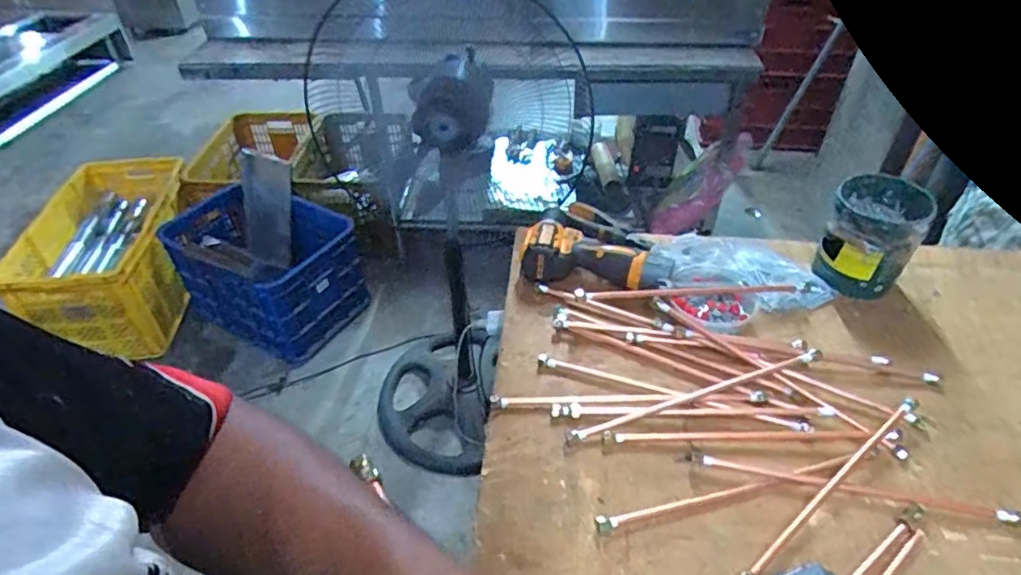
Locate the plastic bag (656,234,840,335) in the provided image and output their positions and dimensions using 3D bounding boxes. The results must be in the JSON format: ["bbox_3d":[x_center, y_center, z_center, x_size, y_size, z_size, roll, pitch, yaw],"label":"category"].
[{"bbox_3d":[0.303,-0.024,0.820,0.227,0.045,0.180,-18,44,-16],"label":"plastic bag"}]

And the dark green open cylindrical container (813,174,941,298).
[{"bbox_3d":[0.485,-0.065,0.798,0.105,0.135,0.109,-2,42,1],"label":"dark green open cylindrical container"}]

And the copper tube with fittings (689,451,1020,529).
[{"bbox_3d":[0.334,0.198,0.588,0.298,0.009,0.016,8,43,11],"label":"copper tube with fittings"}]

